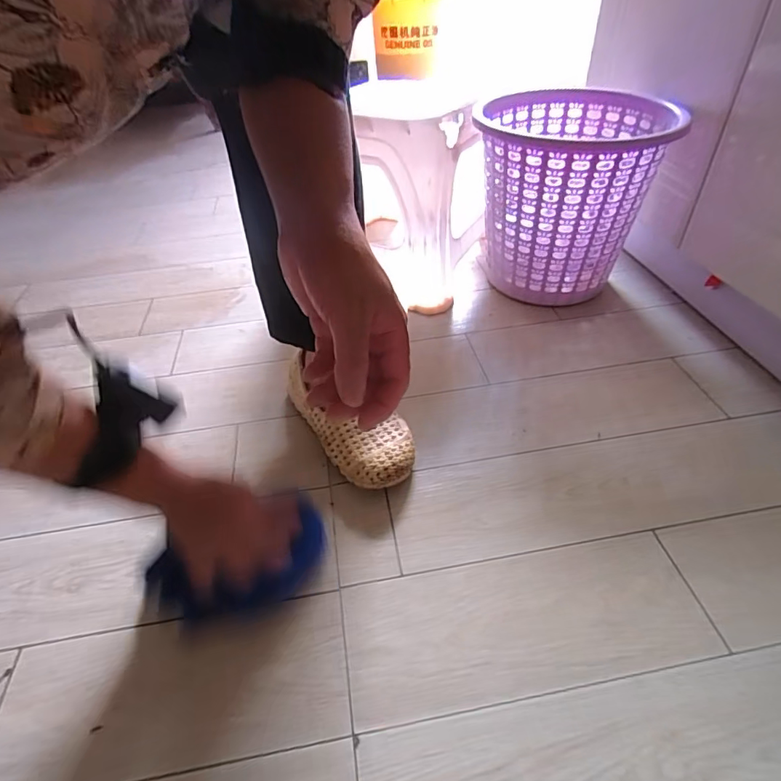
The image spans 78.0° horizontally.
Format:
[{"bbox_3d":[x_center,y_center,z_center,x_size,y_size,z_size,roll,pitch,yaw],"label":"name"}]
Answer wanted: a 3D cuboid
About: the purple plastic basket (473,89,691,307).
[{"bbox_3d":[0.273,-0.293,0.758,0.250,0.259,0.256,9,44,15],"label":"purple plastic basket"}]

